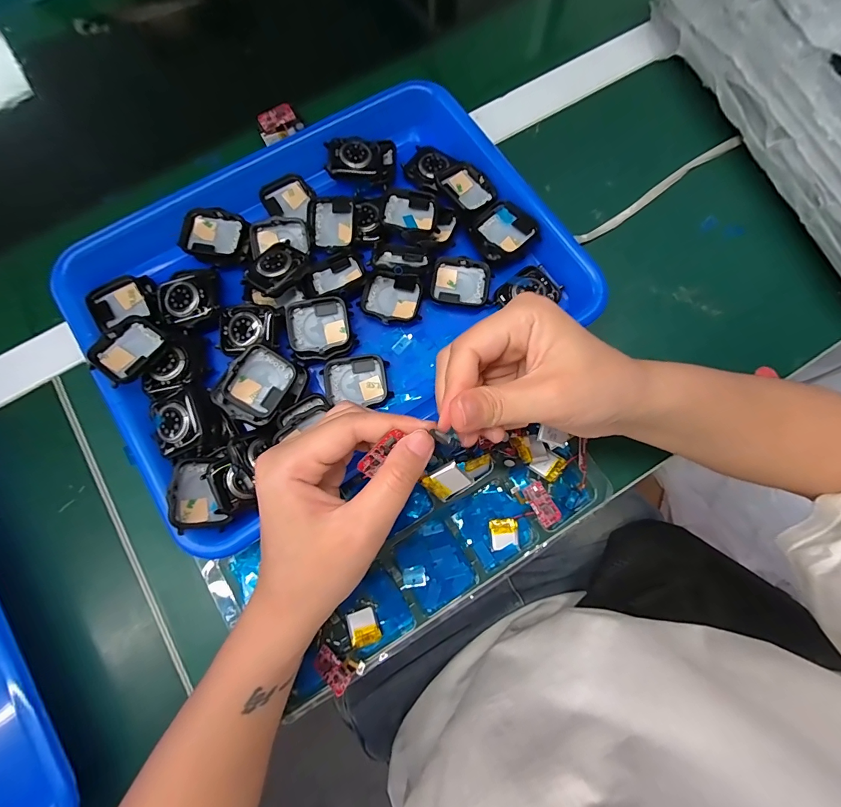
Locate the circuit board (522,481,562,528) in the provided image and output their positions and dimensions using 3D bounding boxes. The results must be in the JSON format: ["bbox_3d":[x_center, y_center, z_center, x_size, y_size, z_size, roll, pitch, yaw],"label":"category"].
[{"bbox_3d":[0.084,0.069,0.278,0.016,0.004,0.030,-27,77,-6],"label":"circuit board"}]

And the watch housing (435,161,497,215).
[{"bbox_3d":[0.035,-0.167,0.309,0.037,0.012,0.047,-43,79,-9],"label":"watch housing"}]

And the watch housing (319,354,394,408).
[{"bbox_3d":[-0.044,-0.014,0.281,0.044,0.010,0.037,-12,76,-2],"label":"watch housing"}]

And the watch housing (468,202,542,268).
[{"bbox_3d":[0.062,-0.126,0.299,0.042,0.012,0.044,-41,75,-3],"label":"watch housing"}]

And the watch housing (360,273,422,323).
[{"bbox_3d":[-0.021,-0.077,0.294,0.042,0.010,0.039,10,77,3],"label":"watch housing"}]

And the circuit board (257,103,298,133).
[{"bbox_3d":[-0.124,-0.246,0.347,0.031,0.004,0.020,-28,96,-6],"label":"circuit board"}]

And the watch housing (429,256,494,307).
[{"bbox_3d":[0.030,-0.090,0.296,0.043,0.008,0.037,6,76,2],"label":"watch housing"}]

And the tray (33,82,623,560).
[{"bbox_3d":[-0.067,-0.087,0.296,0.321,0.042,0.247,-32,78,-8],"label":"tray"}]

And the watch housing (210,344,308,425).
[{"bbox_3d":[-0.105,-0.011,0.265,0.044,0.011,0.049,38,78,-17],"label":"watch housing"}]

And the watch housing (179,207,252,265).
[{"bbox_3d":[-0.149,-0.123,0.297,0.046,0.012,0.039,5,76,2],"label":"watch housing"}]

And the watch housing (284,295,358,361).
[{"bbox_3d":[-0.069,-0.052,0.280,0.044,0.014,0.040,-12,76,-2],"label":"watch housing"}]

